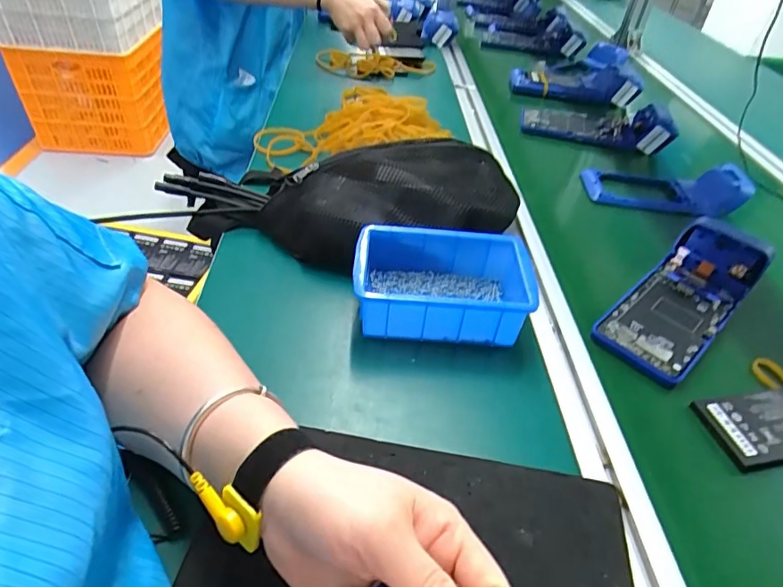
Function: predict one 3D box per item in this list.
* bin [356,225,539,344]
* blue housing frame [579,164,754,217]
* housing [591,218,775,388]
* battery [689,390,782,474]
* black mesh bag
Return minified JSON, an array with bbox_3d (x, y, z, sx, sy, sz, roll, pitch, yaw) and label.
[{"bbox_3d":[0.045,-0.004,0.444,0.153,0.062,0.101,4,39,-1],"label":"bin"},{"bbox_3d":[0.363,-0.148,0.680,0.225,0.057,0.088,1,40,-1],"label":"blue housing frame"},{"bbox_3d":[0.287,-0.004,0.483,0.219,0.048,0.080,-30,51,-34],"label":"housing"},{"bbox_3d":[0.295,0.105,0.393,0.094,0.012,0.059,-4,41,-11],"label":"battery"},{"bbox_3d":[-0.047,-0.098,0.523,0.359,0.094,0.154,6,39,1],"label":"black mesh bag"}]

